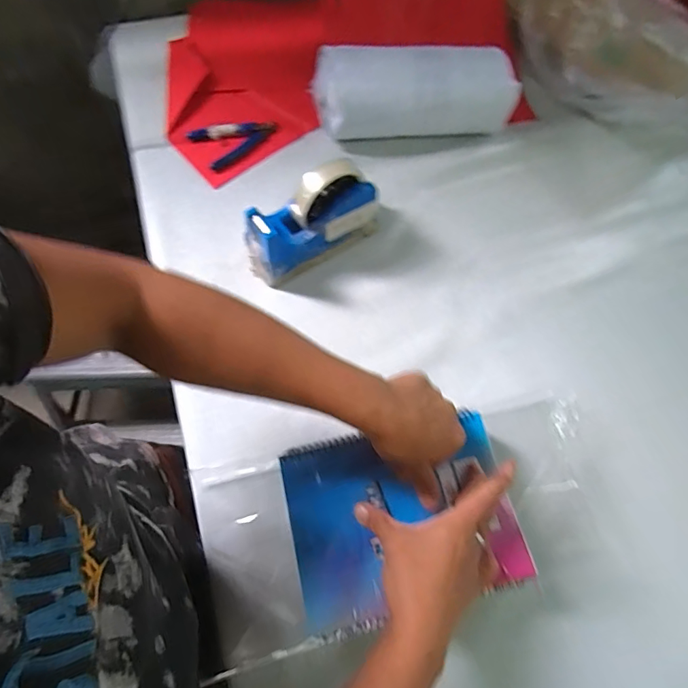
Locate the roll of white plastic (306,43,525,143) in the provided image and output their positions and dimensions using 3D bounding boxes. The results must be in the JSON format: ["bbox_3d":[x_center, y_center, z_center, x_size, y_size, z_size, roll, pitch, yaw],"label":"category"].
[{"bbox_3d":[0.094,-0.335,0.625,0.262,0.083,0.098,-2,68,-3],"label":"roll of white plastic"}]

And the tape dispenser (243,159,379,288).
[{"bbox_3d":[-0.034,-0.143,0.531,0.159,0.104,0.060,-29,72,-13],"label":"tape dispenser"}]

